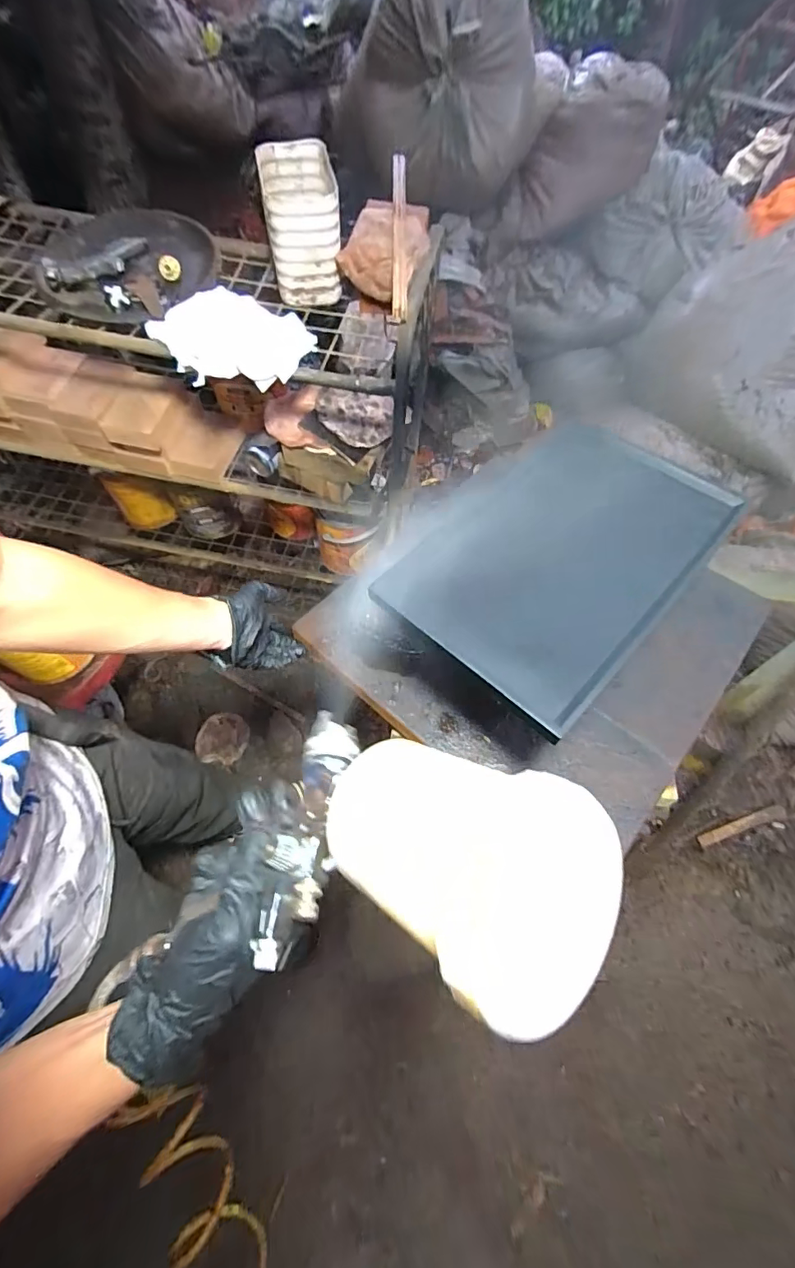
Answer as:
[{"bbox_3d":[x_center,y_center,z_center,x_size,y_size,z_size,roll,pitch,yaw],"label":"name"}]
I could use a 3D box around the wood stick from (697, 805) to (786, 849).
[{"bbox_3d":[0.938,0.522,1.305,0.276,0.011,0.035,-15,58,-9],"label":"wood stick"}]

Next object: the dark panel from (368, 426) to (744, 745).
[{"bbox_3d":[0.184,-0.101,0.543,0.251,0.026,0.391,38,65,22],"label":"dark panel"}]

